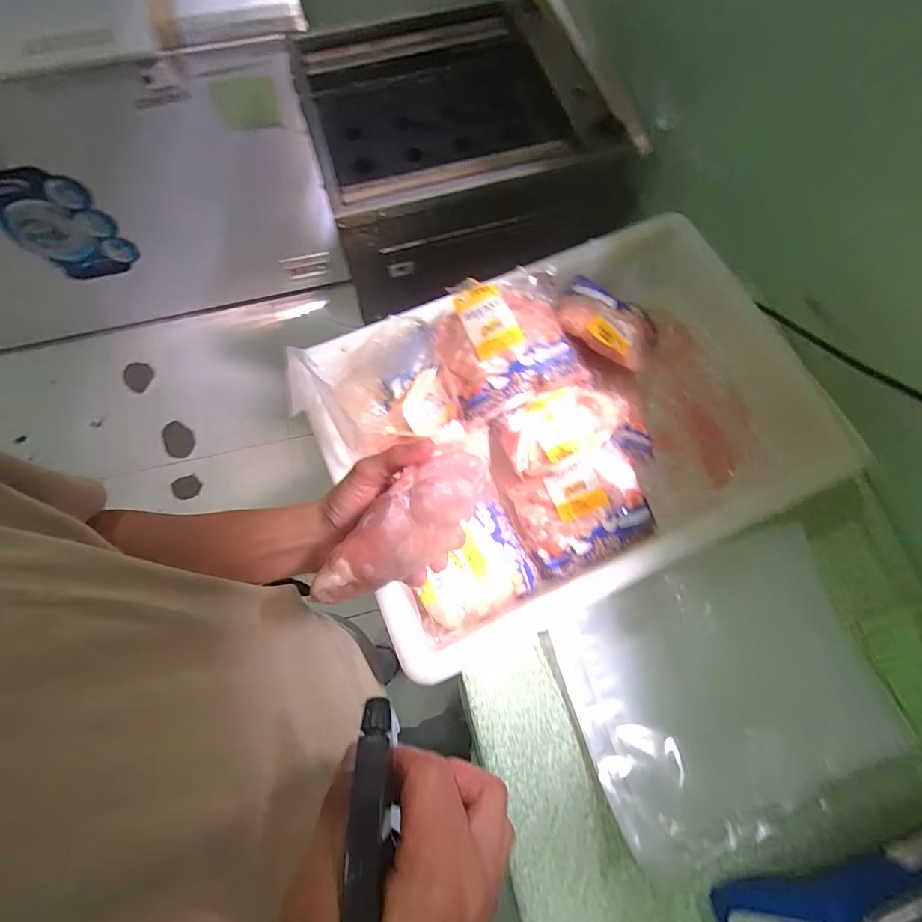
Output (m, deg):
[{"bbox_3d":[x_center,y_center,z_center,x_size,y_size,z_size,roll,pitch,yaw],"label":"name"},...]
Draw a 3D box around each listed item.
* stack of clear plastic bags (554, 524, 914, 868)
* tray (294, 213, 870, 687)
[{"bbox_3d":[0.295,0.249,0.508,0.338,0.026,0.258,-20,72,-7],"label":"stack of clear plastic bags"},{"bbox_3d":[0.141,-0.060,0.558,0.591,0.119,0.414,-23,72,-8],"label":"tray"}]

